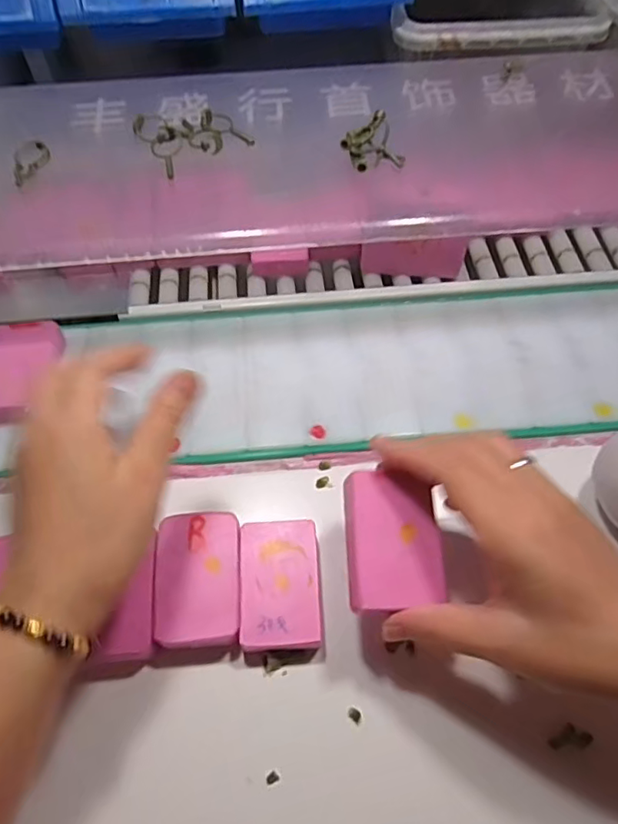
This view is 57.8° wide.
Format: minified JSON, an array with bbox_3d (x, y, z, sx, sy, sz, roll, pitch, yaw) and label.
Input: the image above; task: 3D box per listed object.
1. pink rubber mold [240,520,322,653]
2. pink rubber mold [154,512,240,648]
[{"bbox_3d":[-0.016,0.098,0.315,0.043,0.018,0.069,-3,59,-1],"label":"pink rubber mold"},{"bbox_3d":[-0.061,0.095,0.315,0.045,0.022,0.071,-4,59,-2],"label":"pink rubber mold"}]

